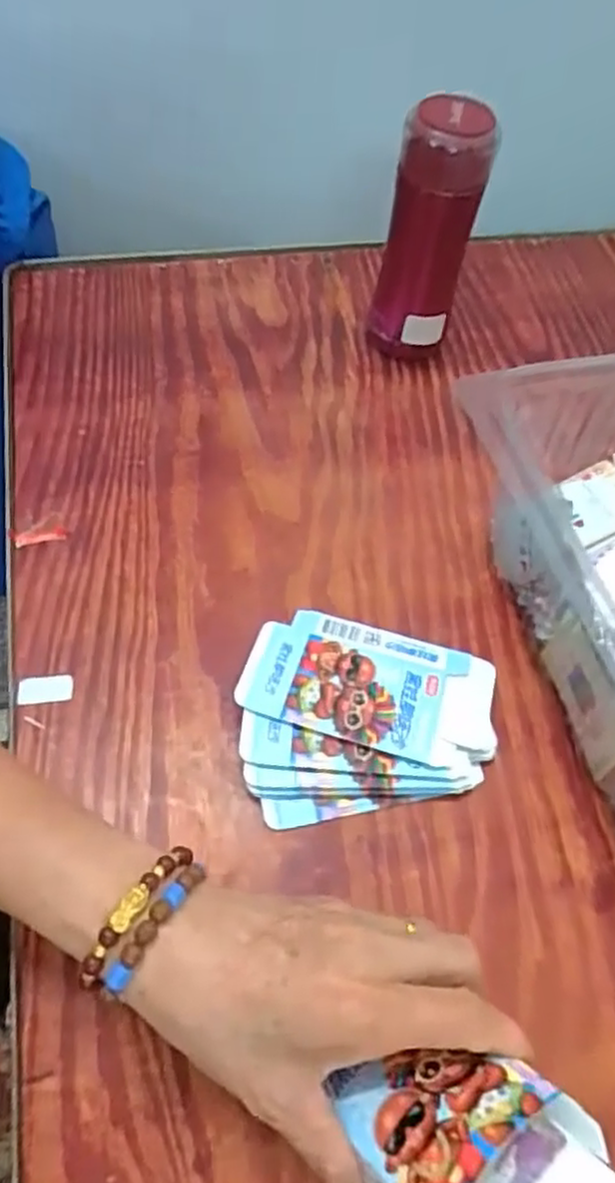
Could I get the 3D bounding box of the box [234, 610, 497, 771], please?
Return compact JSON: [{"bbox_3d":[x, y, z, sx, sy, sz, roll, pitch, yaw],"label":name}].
[{"bbox_3d":[0.039,0.057,0.441,0.151,0.007,0.085,16,52,6],"label":"box"}]

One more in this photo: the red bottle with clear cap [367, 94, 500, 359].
[{"bbox_3d":[0.093,-0.268,0.562,0.064,0.197,0.058,14,57,5],"label":"red bottle with clear cap"}]

